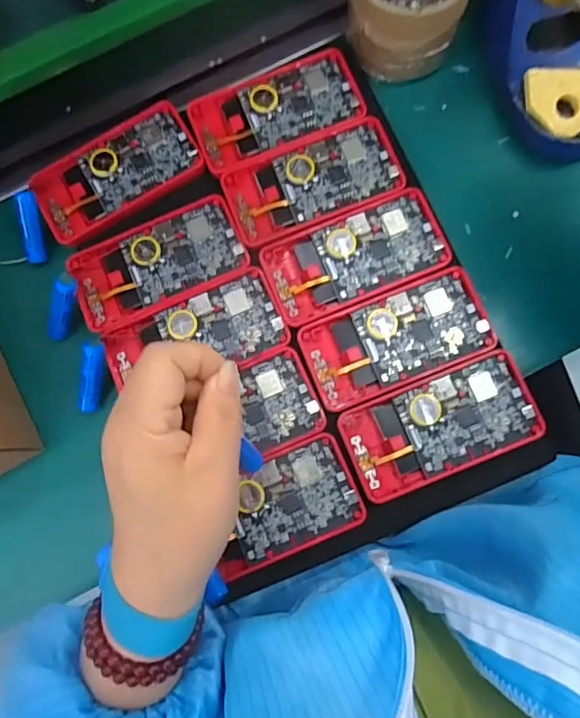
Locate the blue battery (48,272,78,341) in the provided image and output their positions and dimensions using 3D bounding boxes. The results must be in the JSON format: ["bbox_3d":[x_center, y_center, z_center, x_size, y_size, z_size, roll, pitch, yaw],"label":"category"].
[{"bbox_3d":[-0.162,-0.036,0.368,0.011,0.012,0.058,34,125,8],"label":"blue battery"}]

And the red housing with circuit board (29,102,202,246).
[{"bbox_3d":[-0.129,-0.140,0.390,0.123,0.014,0.062,-33,81,-1],"label":"red housing with circuit board"}]

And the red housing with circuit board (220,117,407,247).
[{"bbox_3d":[0.017,-0.128,0.376,0.122,0.011,0.061,-22,81,0],"label":"red housing with circuit board"}]

